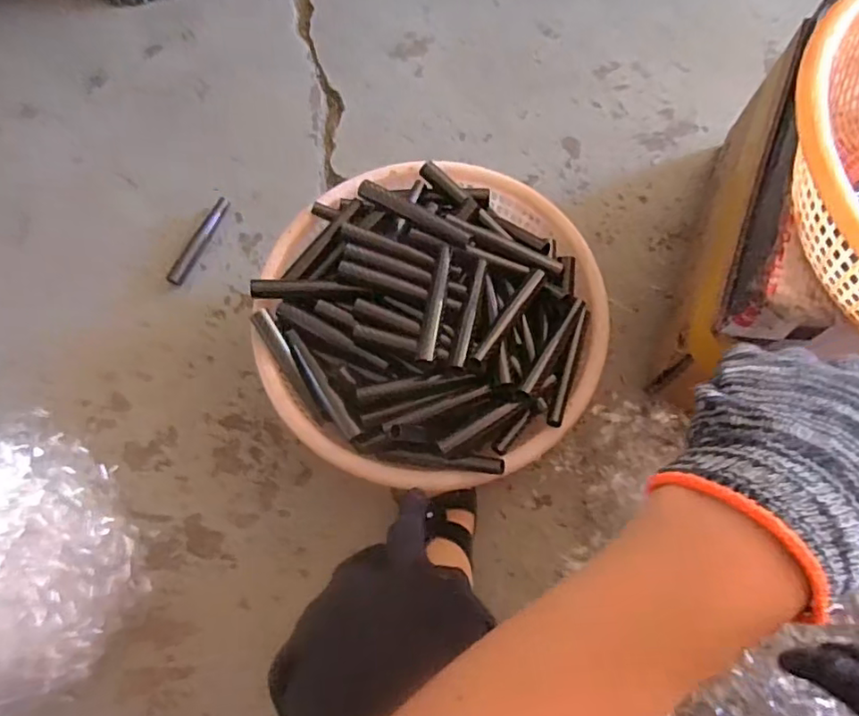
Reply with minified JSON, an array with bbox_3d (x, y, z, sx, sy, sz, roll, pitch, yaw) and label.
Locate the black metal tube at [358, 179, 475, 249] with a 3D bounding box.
[{"bbox_3d":[-0.018,-0.166,0.687,0.146,0.017,0.019,29,73,11],"label":"black metal tube"}]

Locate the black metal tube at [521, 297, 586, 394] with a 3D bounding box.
[{"bbox_3d":[0.139,-0.016,0.658,0.015,0.016,0.147,30,59,11],"label":"black metal tube"}]

